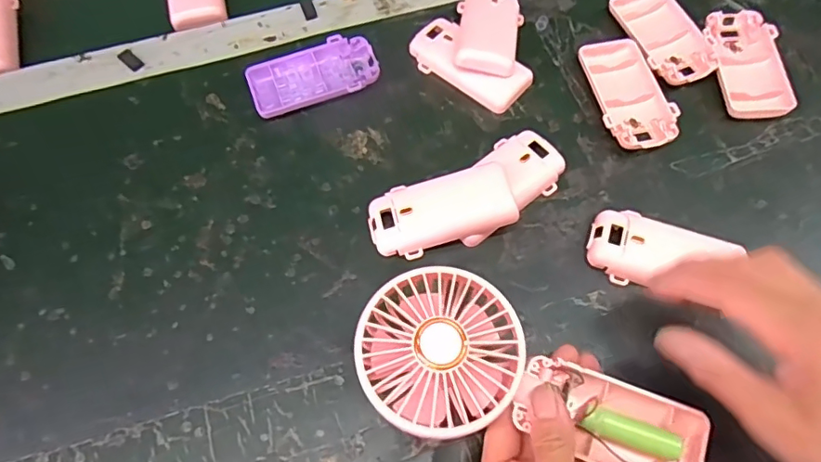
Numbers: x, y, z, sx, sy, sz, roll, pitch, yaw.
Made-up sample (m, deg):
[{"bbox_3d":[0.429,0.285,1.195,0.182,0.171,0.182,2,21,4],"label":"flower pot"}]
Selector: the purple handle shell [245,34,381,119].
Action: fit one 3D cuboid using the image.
[{"bbox_3d":[-0.073,-0.116,0.413,0.095,0.015,0.049,-21,68,-8],"label":"purple handle shell"}]

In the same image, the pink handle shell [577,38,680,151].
[{"bbox_3d":[0.159,-0.100,0.399,0.049,0.015,0.095,-12,67,-4],"label":"pink handle shell"}]

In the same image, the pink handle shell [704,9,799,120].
[{"bbox_3d":[0.253,-0.127,0.409,0.046,0.016,0.095,1,66,1],"label":"pink handle shell"}]

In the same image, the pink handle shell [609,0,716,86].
[{"bbox_3d":[0.196,-0.155,0.424,0.049,0.012,0.097,-17,67,-6],"label":"pink handle shell"}]

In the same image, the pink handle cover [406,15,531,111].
[{"bbox_3d":[0.044,-0.129,0.415,0.094,0.018,0.043,37,72,15],"label":"pink handle cover"}]

